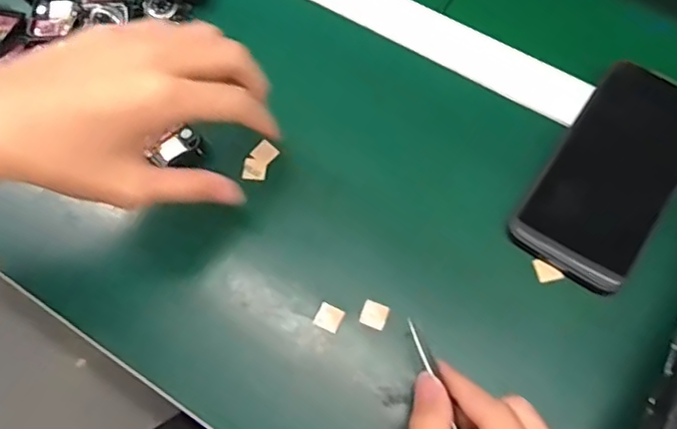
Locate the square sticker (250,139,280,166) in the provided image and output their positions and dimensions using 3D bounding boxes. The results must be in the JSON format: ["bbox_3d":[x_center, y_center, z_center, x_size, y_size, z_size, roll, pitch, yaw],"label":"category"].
[{"bbox_3d":[-0.052,-0.044,0.404,0.015,0.004,0.017,40,67,4],"label":"square sticker"}]

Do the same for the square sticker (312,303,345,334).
[{"bbox_3d":[-0.006,0.065,0.357,0.016,0.004,0.016,21,68,17],"label":"square sticker"}]

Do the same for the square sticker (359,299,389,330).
[{"bbox_3d":[0.023,0.063,0.357,0.016,0.004,0.016,21,78,11],"label":"square sticker"}]

